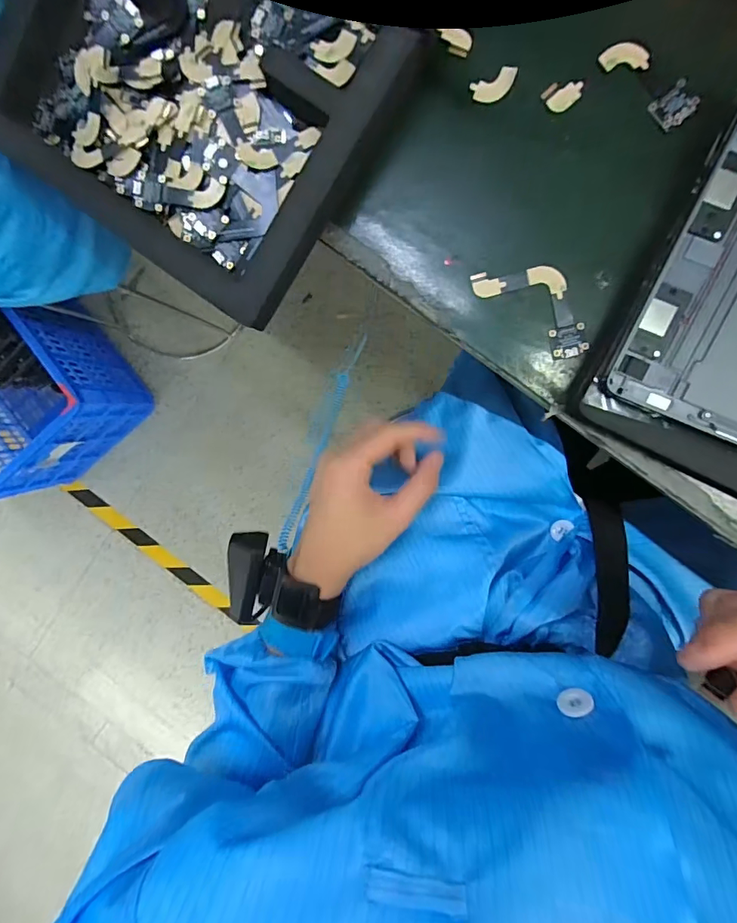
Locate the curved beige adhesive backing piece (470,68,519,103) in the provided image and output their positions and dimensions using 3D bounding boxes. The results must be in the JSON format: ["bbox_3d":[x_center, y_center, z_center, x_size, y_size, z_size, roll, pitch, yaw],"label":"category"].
[{"bbox_3d":[0.073,-0.216,0.258,0.025,0.004,0.013,-16,109,16],"label":"curved beige adhesive backing piece"}]

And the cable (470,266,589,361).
[{"bbox_3d":[0.104,-0.097,0.273,0.079,0.005,0.037,41,99,1],"label":"cable"}]

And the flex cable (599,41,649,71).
[{"bbox_3d":[0.141,-0.223,0.245,0.025,0.004,0.014,3,97,6],"label":"flex cable"}]

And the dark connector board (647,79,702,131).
[{"bbox_3d":[0.169,-0.196,0.246,0.021,0.004,0.019,-40,91,9],"label":"dark connector board"}]

